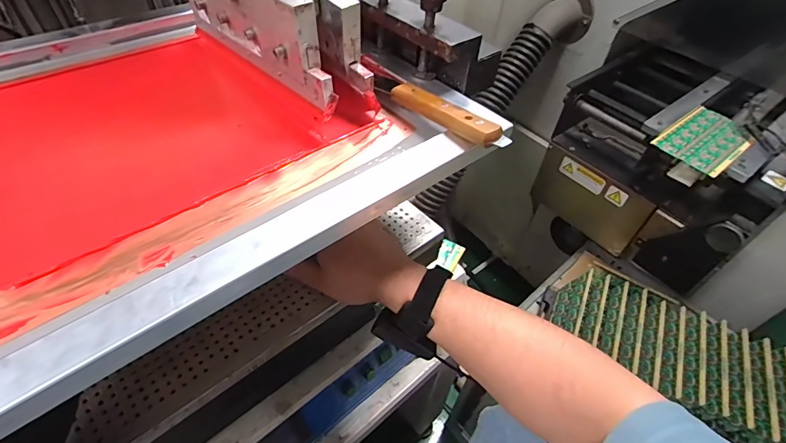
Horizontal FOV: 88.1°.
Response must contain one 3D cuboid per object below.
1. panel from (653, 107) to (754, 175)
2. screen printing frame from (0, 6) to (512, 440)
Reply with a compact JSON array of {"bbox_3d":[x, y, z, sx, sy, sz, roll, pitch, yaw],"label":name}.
[{"bbox_3d":[0.489,-0.128,0.633,0.150,0.011,0.098,-31,55,-25],"label":"panel"},{"bbox_3d":[-0.211,-0.075,0.338,0.493,0.048,0.414,-32,56,-25],"label":"screen printing frame"}]

